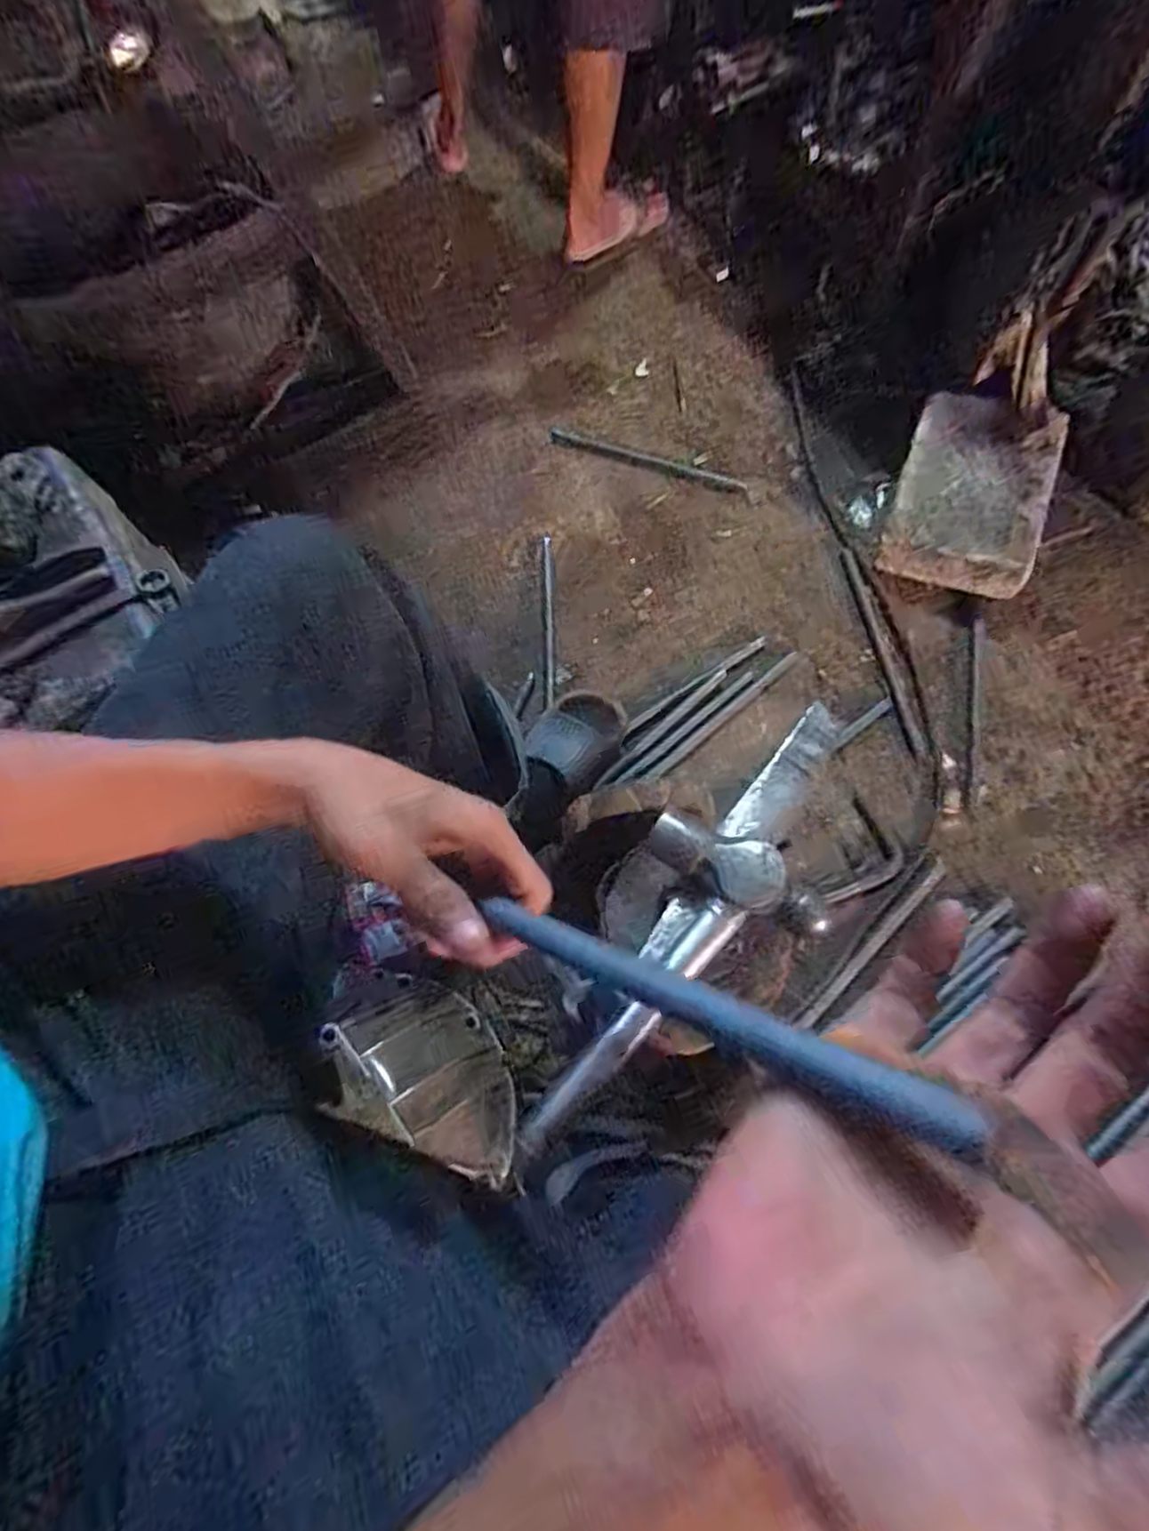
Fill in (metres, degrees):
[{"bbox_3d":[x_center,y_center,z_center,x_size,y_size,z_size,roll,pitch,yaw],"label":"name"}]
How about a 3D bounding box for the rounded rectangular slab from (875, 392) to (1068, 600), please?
[{"bbox_3d":[0.577,-0.404,0.988,0.199,0.047,0.300,16,77,25],"label":"rounded rectangular slab"}]

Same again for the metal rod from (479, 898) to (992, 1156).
[{"bbox_3d":[0.030,0.078,0.235,0.200,0.012,0.014,8,63,51],"label":"metal rod"}]

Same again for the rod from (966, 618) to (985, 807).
[{"bbox_3d":[0.555,-0.078,0.939,0.014,0.006,0.281,11,71,6],"label":"rod"}]

